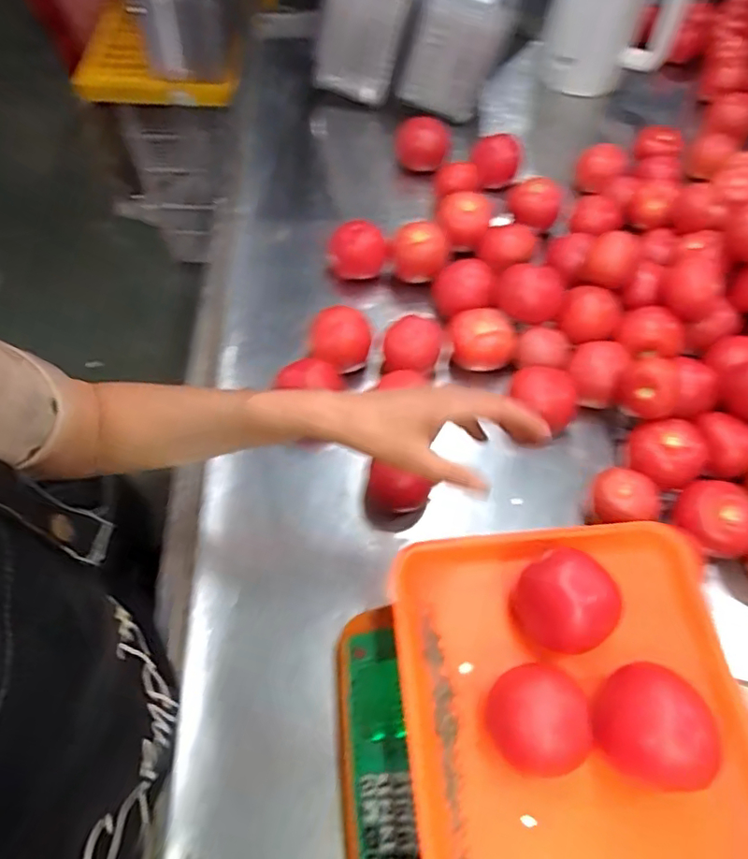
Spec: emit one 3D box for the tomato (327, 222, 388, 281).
[{"bbox_3d":[-0.020,-0.226,0.732,0.073,0.061,0.060,-3,60,-3],"label":"tomato"}]

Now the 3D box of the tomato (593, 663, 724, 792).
[{"bbox_3d":[0.175,0.189,0.372,0.061,0.060,0.070,10,60,5],"label":"tomato"}]

